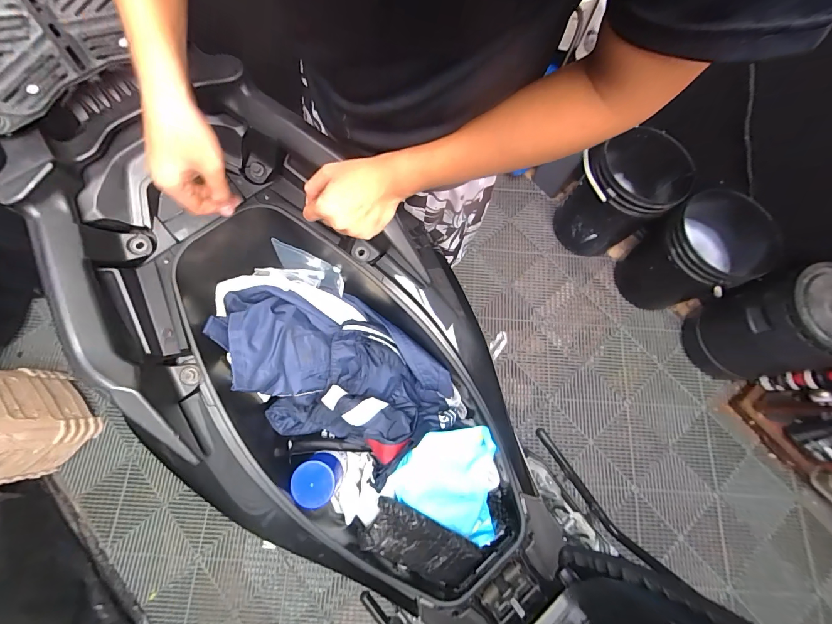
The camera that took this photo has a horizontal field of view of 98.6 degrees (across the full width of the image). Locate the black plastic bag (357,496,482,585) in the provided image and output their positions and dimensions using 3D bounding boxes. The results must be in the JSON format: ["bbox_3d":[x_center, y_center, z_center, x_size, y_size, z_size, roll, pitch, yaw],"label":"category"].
[{"bbox_3d":[0.004,0.376,0.580,0.211,0.050,0.091,37,76,-17],"label":"black plastic bag"}]

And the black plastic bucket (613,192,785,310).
[{"bbox_3d":[0.934,-0.167,1.250,0.298,0.422,0.283,19,75,2],"label":"black plastic bucket"}]

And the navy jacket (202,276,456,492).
[{"bbox_3d":[-0.128,0.091,0.552,0.383,0.145,0.225,30,75,5],"label":"navy jacket"}]

